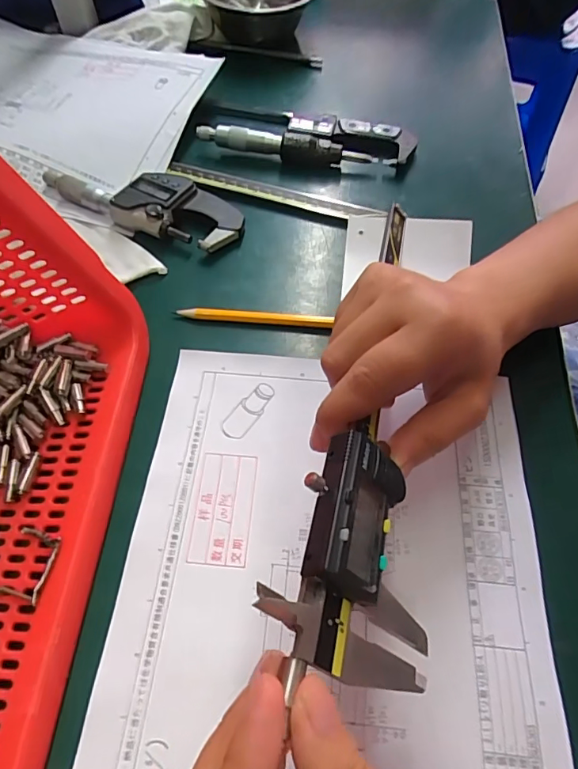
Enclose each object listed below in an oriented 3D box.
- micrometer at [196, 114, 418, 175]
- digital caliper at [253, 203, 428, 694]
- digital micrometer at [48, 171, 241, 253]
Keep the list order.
[{"bbox_3d":[0.016,-0.215,0.409,0.182,0.025,0.050,5,59,2],"label":"micrometer"},{"bbox_3d":[0.044,-0.011,0.227,0.055,0.025,0.265,13,50,4],"label":"digital caliper"},{"bbox_3d":[-0.113,-0.147,0.367,0.163,0.020,0.053,20,61,11],"label":"digital micrometer"}]

